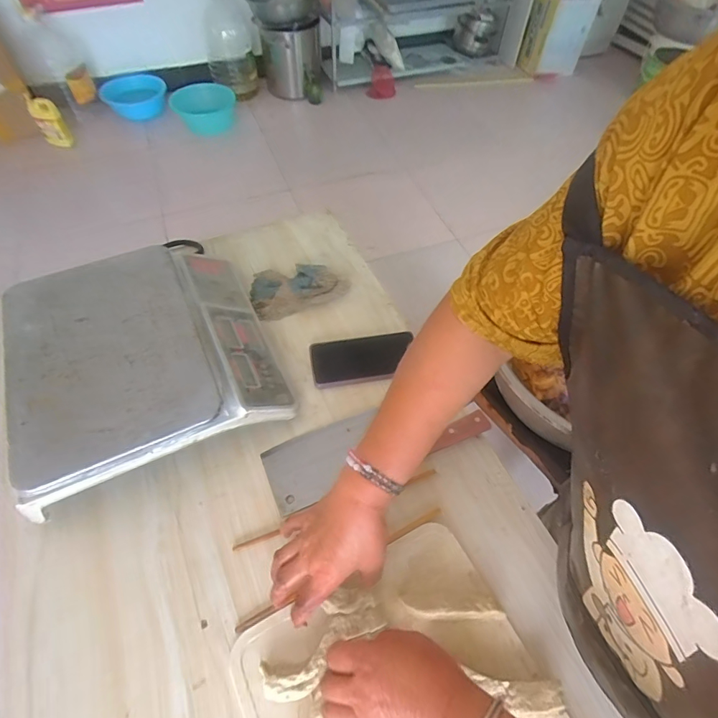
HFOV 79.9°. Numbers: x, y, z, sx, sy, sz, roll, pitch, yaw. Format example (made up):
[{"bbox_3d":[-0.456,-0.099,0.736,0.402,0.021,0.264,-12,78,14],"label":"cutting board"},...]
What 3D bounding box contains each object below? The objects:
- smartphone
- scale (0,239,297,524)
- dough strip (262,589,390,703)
[{"bbox_3d":[0.006,-0.003,0.649,0.156,0.014,0.081,-8,58,-7],"label":"smartphone"},{"bbox_3d":[-0.292,-0.011,0.593,0.303,0.104,0.335,-22,59,-16],"label":"scale"},{"bbox_3d":[-0.037,0.288,0.433,0.129,0.011,0.051,-37,65,-18],"label":"dough strip"}]

